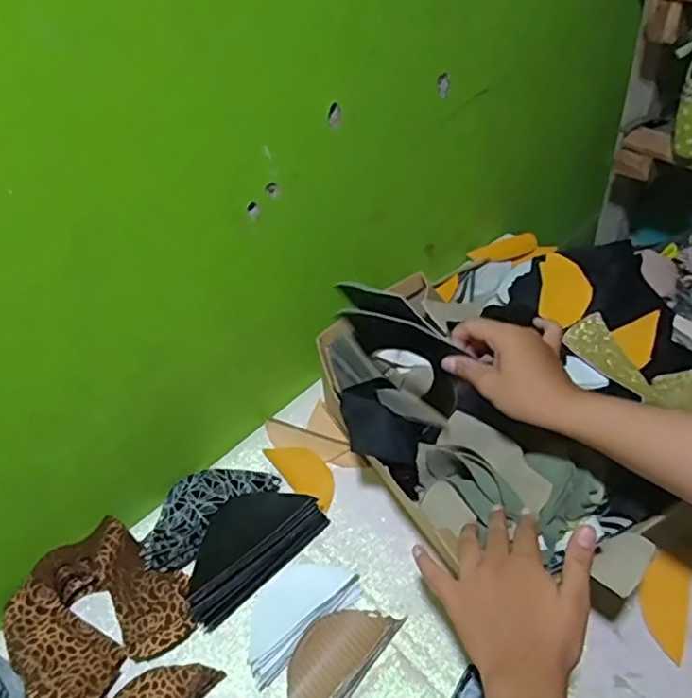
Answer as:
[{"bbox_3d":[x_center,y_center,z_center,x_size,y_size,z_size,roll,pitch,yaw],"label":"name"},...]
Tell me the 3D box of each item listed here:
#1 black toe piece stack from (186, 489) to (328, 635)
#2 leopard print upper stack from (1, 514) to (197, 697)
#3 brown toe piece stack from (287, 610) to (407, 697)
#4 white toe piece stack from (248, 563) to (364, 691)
[{"bbox_3d":[-0.099,0.184,0.594,0.150,0.034,0.086,-35,51,-22],"label":"black toe piece stack"},{"bbox_3d":[-0.235,0.241,0.557,0.158,0.045,0.137,-35,52,-23],"label":"leopard print upper stack"},{"bbox_3d":[-0.013,0.270,0.527,0.059,0.017,0.123,27,56,29],"label":"brown toe piece stack"},{"bbox_3d":[-0.048,0.236,0.558,0.119,0.016,0.066,-38,53,-25],"label":"white toe piece stack"}]

